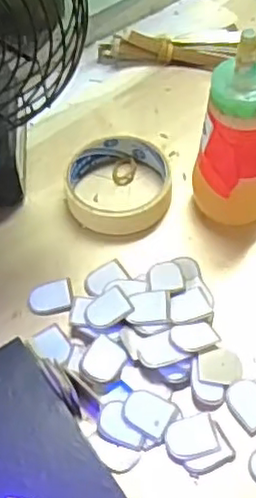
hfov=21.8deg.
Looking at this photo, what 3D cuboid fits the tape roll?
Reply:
[{"bbox_3d":[-0.008,-0.054,0.540,0.084,0.025,0.082,-2,55,3],"label":"tape roll"}]

